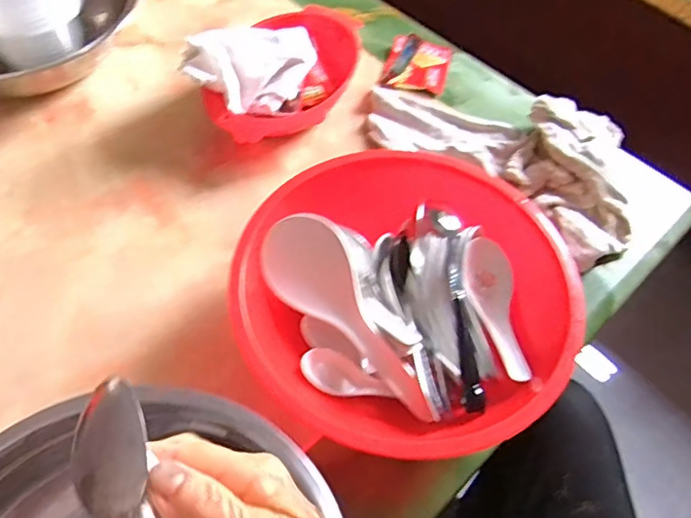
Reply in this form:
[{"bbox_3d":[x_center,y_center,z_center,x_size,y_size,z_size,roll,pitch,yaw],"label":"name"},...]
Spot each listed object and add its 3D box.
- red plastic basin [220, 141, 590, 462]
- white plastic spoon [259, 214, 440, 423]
[{"bbox_3d":[0.046,0.032,0.434,0.238,0.088,0.232,1,56,-2],"label":"red plastic basin"},{"bbox_3d":[0.003,0.044,0.419,0.056,0.032,0.179,-33,77,-22],"label":"white plastic spoon"}]

